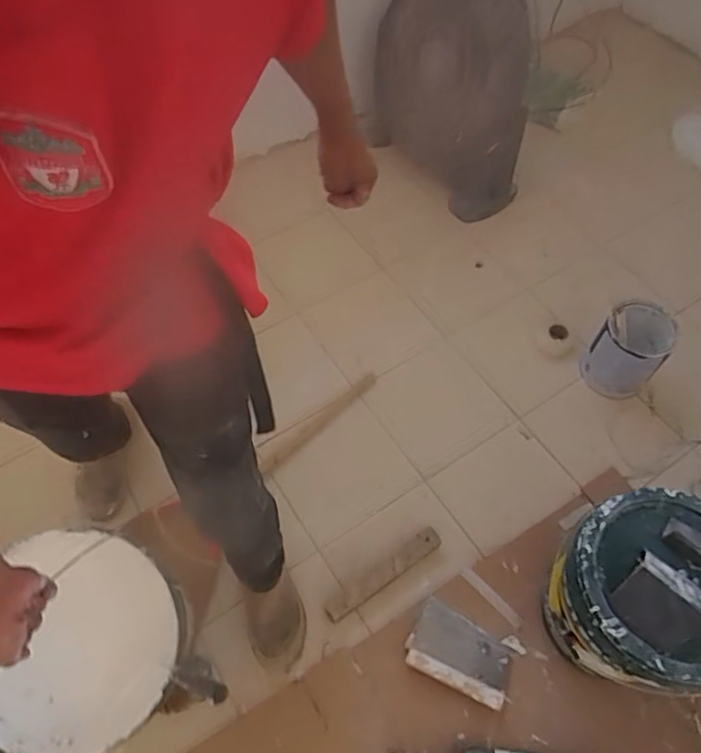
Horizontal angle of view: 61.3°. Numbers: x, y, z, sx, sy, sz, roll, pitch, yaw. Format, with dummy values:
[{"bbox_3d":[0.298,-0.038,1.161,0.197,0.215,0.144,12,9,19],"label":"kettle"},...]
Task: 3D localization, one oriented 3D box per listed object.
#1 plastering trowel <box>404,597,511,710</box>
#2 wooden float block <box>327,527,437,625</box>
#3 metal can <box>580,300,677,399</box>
[{"bbox_3d":[0.228,0.574,1.230,0.209,0.034,0.138,27,61,18],"label":"plastering trowel"},{"bbox_3d":[0.077,0.442,1.321,0.295,0.060,0.048,-33,63,-17],"label":"wooden float block"},{"bbox_3d":[0.740,-0.078,1.568,0.174,0.188,0.202,35,64,22],"label":"metal can"}]

